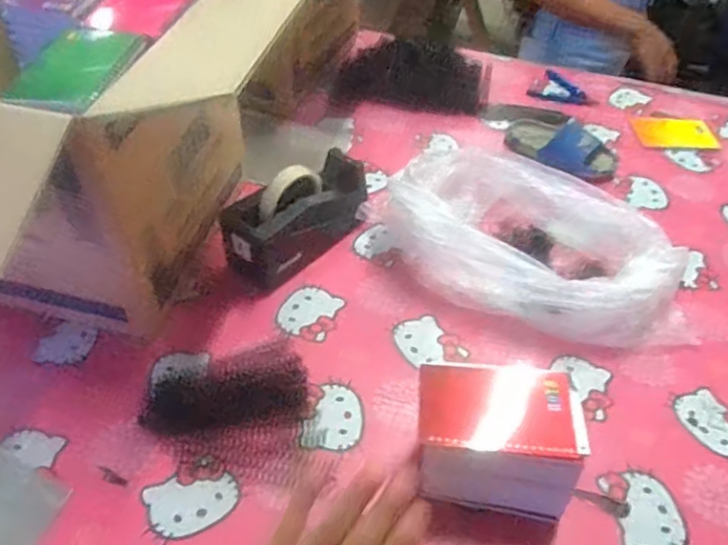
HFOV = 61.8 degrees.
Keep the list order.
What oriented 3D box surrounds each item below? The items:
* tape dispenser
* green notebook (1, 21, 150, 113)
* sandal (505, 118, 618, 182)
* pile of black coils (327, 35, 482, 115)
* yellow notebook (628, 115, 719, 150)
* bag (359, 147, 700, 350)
[{"bbox_3d":[-0.079,-0.075,0.763,0.069,0.112,0.203,36,53,27],"label":"tape dispenser"},{"bbox_3d":[-0.255,-0.184,0.540,0.081,0.010,0.148,8,47,3],"label":"green notebook"},{"bbox_3d":[0.302,-0.196,0.947,0.178,0.057,0.080,26,50,20],"label":"sandal"},{"bbox_3d":[0.083,-0.365,1.110,0.270,0.037,0.187,1,46,-3],"label":"pile of black coils"},{"bbox_3d":[0.527,-0.238,1.034,0.136,0.009,0.105,5,46,1],"label":"yellow notebook"},{"bbox_3d":[0.219,-0.055,0.781,0.403,0.112,0.250,28,50,21],"label":"bag"}]

